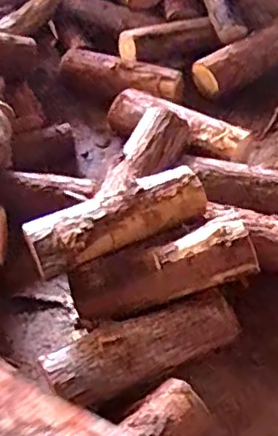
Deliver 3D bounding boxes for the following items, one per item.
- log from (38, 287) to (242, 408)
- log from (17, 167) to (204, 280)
[{"bbox_3d":[0.010,0.330,1.537,0.491,0.140,0.157,-21,49,-18],"label":"log"},{"bbox_3d":[-0.063,0.006,1.642,0.499,0.128,0.156,-18,48,-17],"label":"log"}]

